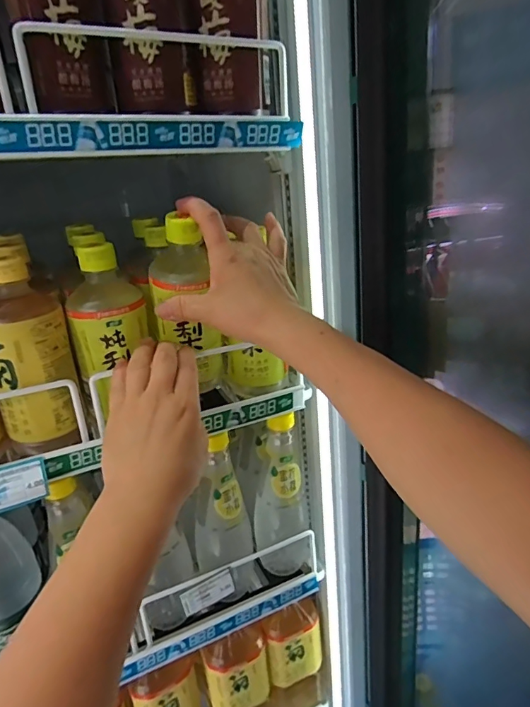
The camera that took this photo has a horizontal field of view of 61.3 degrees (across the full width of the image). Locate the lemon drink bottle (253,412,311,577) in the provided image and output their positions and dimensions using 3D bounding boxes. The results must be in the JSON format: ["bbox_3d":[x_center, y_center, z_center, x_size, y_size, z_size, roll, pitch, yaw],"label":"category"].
[{"bbox_3d":[0.018,0.167,0.562,0.067,0.217,0.062,-5,18,0],"label":"lemon drink bottle"}]

